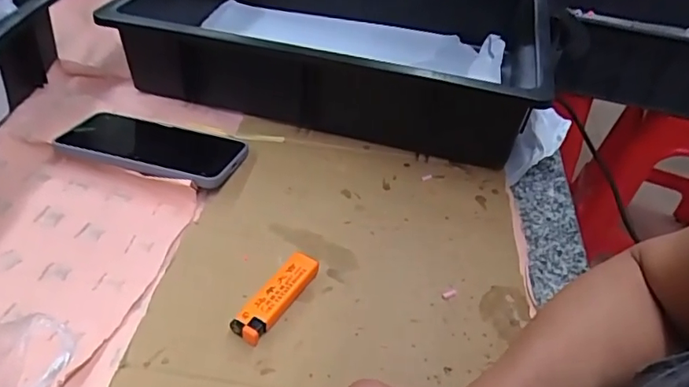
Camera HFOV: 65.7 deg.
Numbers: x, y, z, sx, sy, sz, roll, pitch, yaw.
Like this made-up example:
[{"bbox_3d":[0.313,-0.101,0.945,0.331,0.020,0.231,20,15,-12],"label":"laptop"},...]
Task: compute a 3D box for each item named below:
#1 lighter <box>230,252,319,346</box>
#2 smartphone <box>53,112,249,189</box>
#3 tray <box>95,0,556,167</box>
[{"bbox_3d":[-0.050,0.074,0.389,0.026,0.015,0.078,26,44,19],"label":"lighter"},{"bbox_3d":[-0.175,-0.044,0.498,0.158,0.012,0.083,13,31,9],"label":"smartphone"},{"bbox_3d":[0.001,-0.180,0.625,0.421,0.099,0.331,11,41,5],"label":"tray"}]

